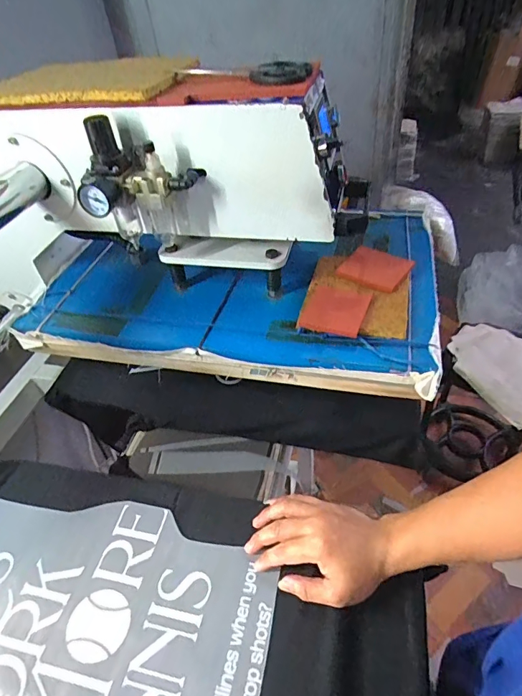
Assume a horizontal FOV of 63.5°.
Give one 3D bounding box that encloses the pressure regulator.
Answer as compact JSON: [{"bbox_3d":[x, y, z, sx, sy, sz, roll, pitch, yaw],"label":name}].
[{"bbox_3d":[-0.140,-0.189,0.500,0.120,0.143,0.077,5,45,12],"label":"pressure regulator"}]

